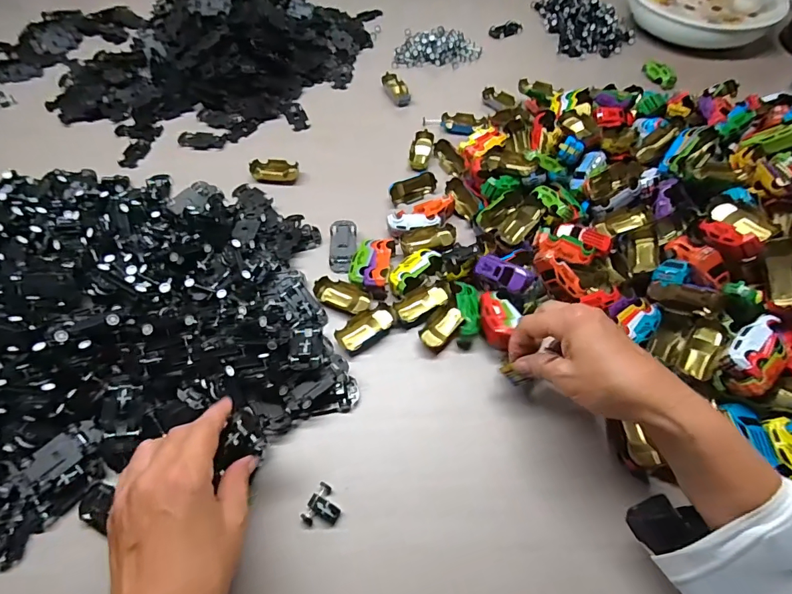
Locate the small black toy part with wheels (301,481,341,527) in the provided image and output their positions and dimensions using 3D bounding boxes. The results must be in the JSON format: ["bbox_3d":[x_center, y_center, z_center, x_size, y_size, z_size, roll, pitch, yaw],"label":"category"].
[{"bbox_3d":[-0.059,0.174,0.352,0.026,0.016,0.033,27,60,16],"label":"small black toy part with wheels"}]

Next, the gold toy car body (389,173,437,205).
[{"bbox_3d":[0.021,-0.139,0.552,0.064,0.021,0.026,-25,60,-16],"label":"gold toy car body"}]

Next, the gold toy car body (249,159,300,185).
[{"bbox_3d":[-0.160,-0.167,0.567,0.059,0.015,0.033,7,57,4],"label":"gold toy car body"}]

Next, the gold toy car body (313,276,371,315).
[{"bbox_3d":[-0.056,-0.002,0.461,0.062,0.013,0.030,23,59,14],"label":"gold toy car body"}]

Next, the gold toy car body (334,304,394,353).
[{"bbox_3d":[-0.031,0.032,0.443,0.062,0.015,0.028,-32,62,-19],"label":"gold toy car body"}]

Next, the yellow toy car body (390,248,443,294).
[{"bbox_3d":[0.018,-0.030,0.469,0.029,0.020,0.063,37,64,22],"label":"yellow toy car body"}]

